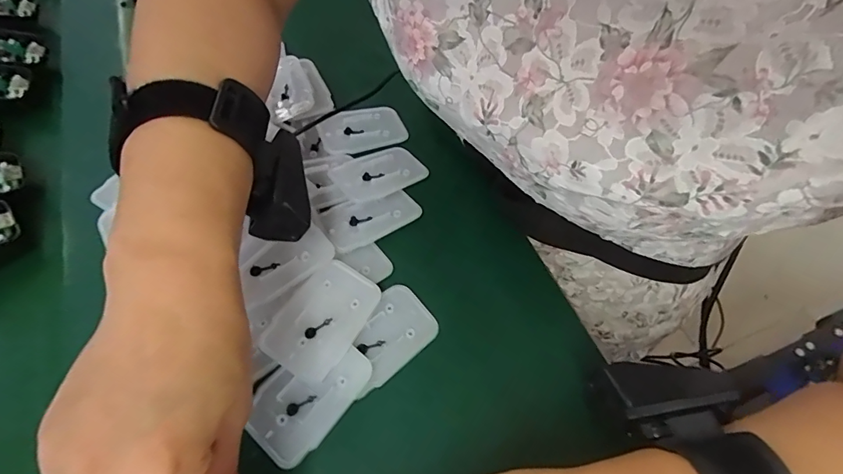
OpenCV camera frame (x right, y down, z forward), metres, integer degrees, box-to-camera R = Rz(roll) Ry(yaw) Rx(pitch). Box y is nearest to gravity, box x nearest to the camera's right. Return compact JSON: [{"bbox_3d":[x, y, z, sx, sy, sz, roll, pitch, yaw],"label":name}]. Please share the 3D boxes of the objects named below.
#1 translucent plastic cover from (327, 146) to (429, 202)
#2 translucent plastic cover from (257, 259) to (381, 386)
[{"bbox_3d":[-0.032,-0.050,0.337,0.066,0.004,0.044,-28,58,-17],"label":"translucent plastic cover"},{"bbox_3d":[-0.058,0.047,0.267,0.045,0.004,0.068,32,63,7],"label":"translucent plastic cover"}]

